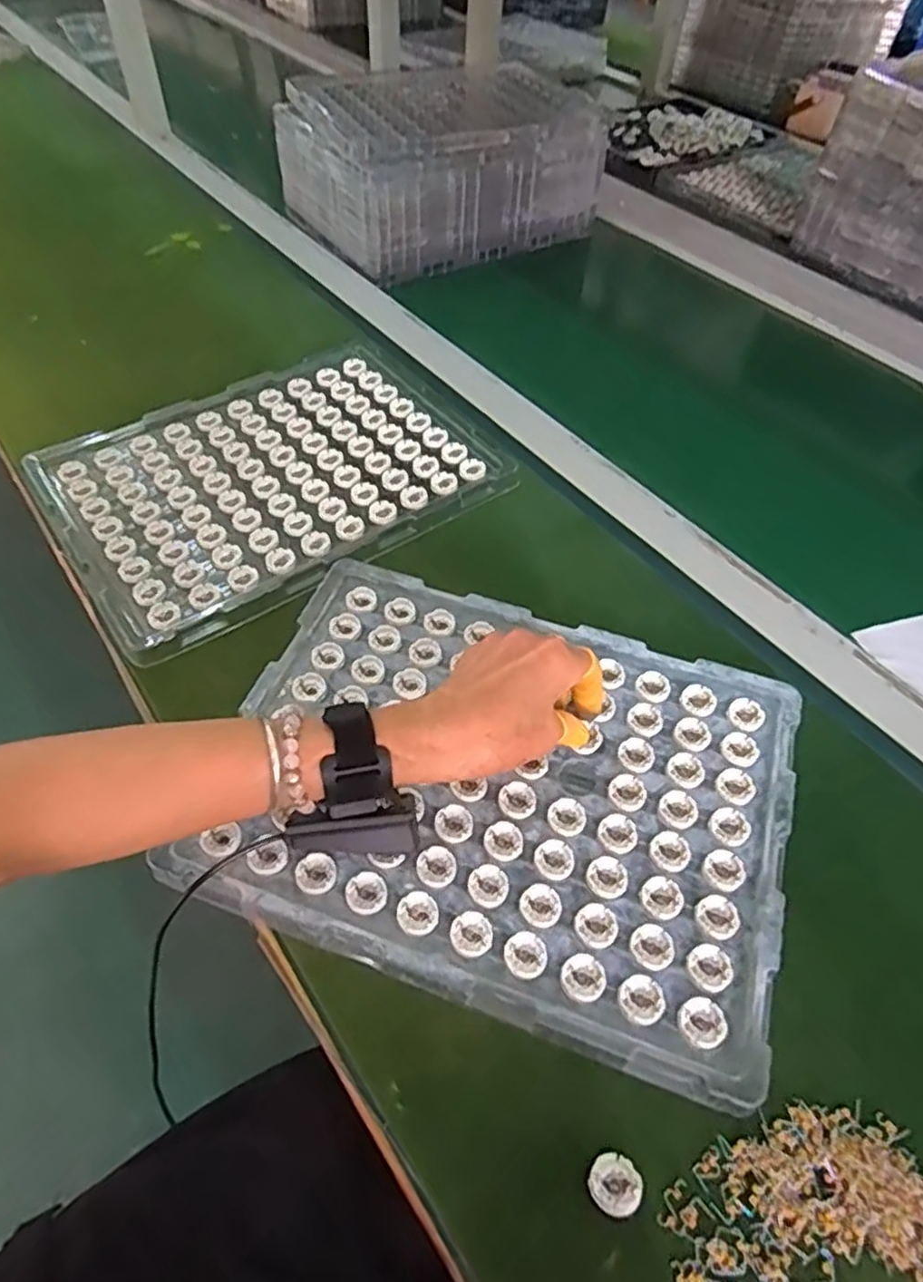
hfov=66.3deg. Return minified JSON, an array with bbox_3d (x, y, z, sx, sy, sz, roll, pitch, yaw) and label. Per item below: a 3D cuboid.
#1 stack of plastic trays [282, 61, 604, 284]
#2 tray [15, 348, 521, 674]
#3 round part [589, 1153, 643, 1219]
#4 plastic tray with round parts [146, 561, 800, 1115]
[{"bbox_3d":[-0.025,-0.625,0.921,0.367,0.123,0.255,-25,57,-21],"label":"stack of plastic trays"},{"bbox_3d":[-0.163,-0.144,0.612,0.345,0.016,0.257,-30,60,-22],"label":"tray"},{"bbox_3d":[0.070,0.248,0.322,0.023,0.012,0.022,2,52,-2],"label":"round part"},{"bbox_3d":[0.027,0.085,0.439,0.336,0.014,0.252,17,54,10],"label":"plastic tray with round parts"}]

